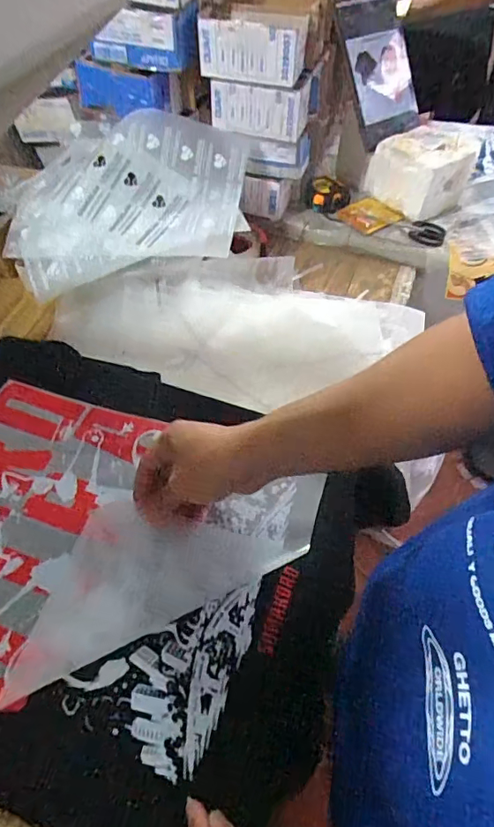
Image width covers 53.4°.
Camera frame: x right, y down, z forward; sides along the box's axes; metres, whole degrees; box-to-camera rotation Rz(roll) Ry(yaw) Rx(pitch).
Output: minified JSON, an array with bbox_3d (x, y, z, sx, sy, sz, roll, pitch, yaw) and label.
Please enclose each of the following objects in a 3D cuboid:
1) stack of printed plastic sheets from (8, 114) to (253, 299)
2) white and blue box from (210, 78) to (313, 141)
[{"bbox_3d":[-0.190,-0.337,0.802,0.394,0.075,0.290,-7,76,-1],"label":"stack of printed plastic sheets"},{"bbox_3d":[0.025,-0.522,0.824,0.156,0.078,0.096,15,54,9],"label":"white and blue box"}]

